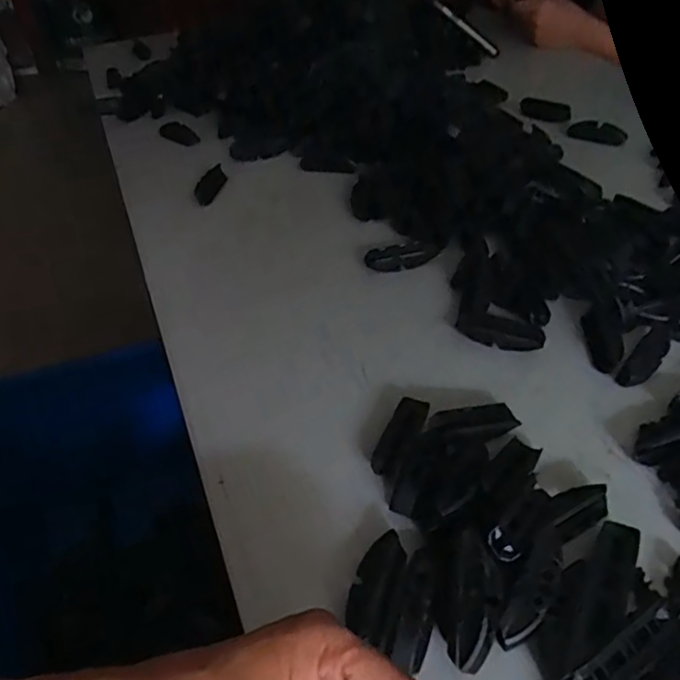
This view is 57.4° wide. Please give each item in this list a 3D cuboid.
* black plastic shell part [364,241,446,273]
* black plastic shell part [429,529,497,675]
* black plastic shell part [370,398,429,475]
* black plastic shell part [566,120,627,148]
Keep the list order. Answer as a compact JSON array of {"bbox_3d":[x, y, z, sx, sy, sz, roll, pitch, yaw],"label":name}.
[{"bbox_3d":[0.065,-0.084,0.603,0.079,0.014,0.027,-21,44,-15],"label":"black plastic shell part"},{"bbox_3d":[0.068,0.144,0.344,0.035,0.017,0.069,-22,52,37],"label":"black plastic shell part"},{"bbox_3d":[0.043,0.069,0.440,0.025,0.012,0.063,18,48,25],"label":"black plastic shell part"},{"bbox_3d":[0.322,-0.259,0.776,0.069,0.016,0.029,17,48,24],"label":"black plastic shell part"}]

